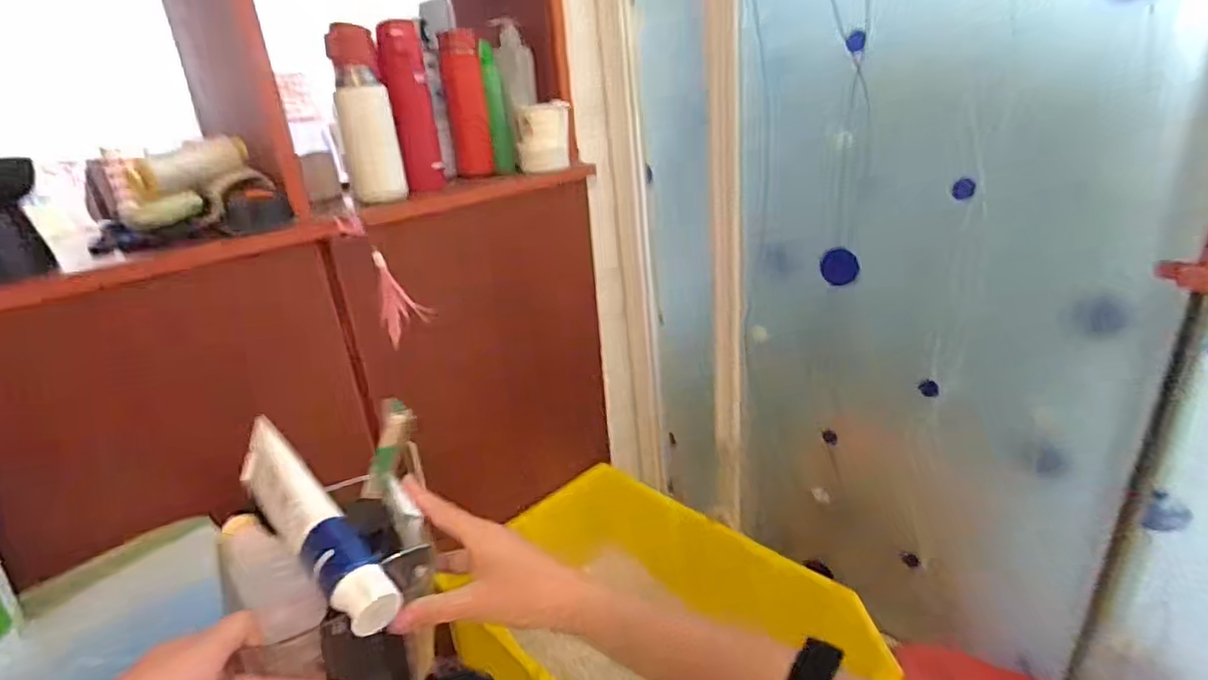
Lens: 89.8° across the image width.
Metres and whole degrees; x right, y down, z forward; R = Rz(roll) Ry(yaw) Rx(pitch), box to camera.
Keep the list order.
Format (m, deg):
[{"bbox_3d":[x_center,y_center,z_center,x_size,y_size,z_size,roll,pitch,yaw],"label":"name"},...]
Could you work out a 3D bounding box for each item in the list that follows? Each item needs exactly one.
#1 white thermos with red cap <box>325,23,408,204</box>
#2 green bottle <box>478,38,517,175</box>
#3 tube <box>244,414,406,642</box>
[{"bbox_3d":[-0.339,-0.318,0.862,0.072,0.233,0.088,-12,24,-18],"label":"white thermos with red cap"},{"bbox_3d":[-0.191,-0.414,1.086,0.038,0.217,0.047,-9,23,-11],"label":"green bottle"},{"bbox_3d":[-0.196,0.121,0.404,0.183,0.041,0.033,33,41,32],"label":"tube"}]

